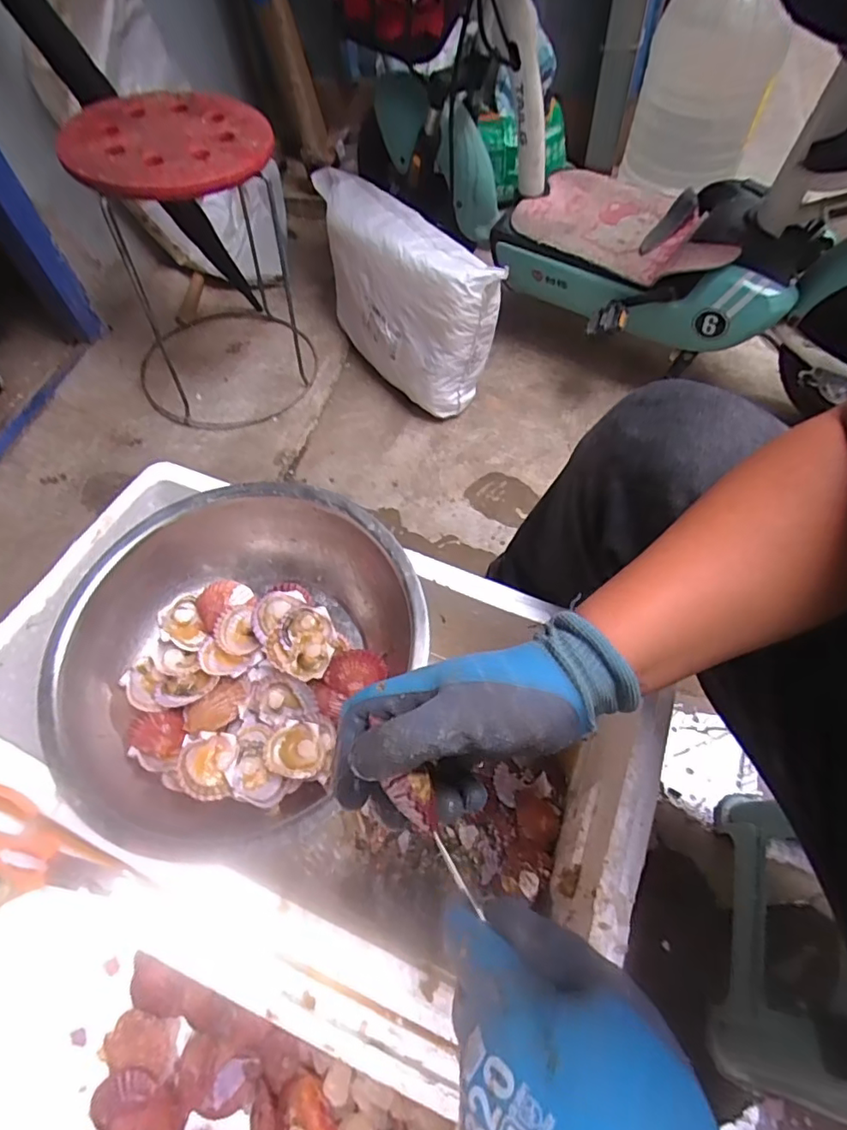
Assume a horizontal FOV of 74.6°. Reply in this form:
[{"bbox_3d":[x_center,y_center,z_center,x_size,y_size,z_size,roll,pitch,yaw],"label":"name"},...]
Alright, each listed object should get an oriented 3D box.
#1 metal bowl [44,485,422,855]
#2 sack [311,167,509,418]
[{"bbox_3d":[-0.199,0.093,0.588,0.365,0.113,0.371,25,63,17],"label":"metal bowl"},{"bbox_3d":[-0.066,-0.576,1.172,0.164,0.282,0.547,-30,62,-15],"label":"sack"}]

